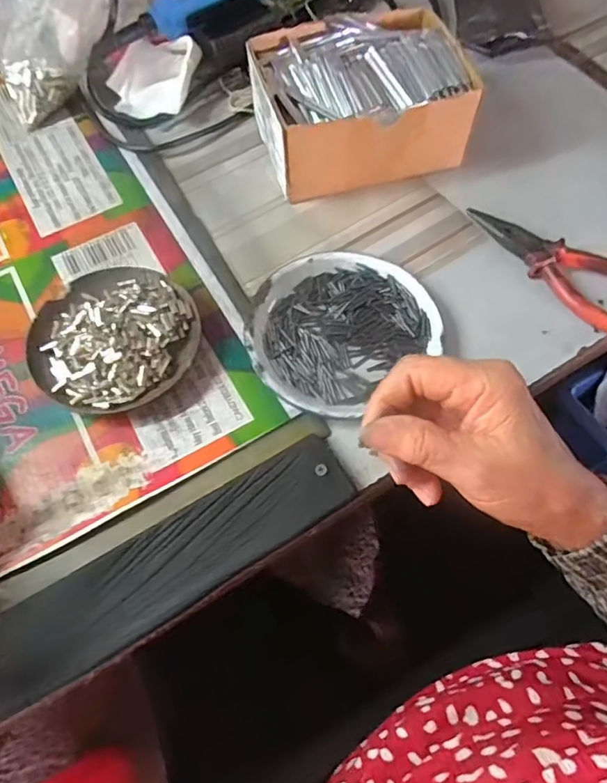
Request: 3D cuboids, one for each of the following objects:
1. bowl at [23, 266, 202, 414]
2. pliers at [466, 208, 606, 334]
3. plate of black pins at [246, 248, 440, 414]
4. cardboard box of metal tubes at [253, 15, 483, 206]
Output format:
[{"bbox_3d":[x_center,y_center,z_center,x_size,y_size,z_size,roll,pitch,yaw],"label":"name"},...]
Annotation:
[{"bbox_3d":[-0.131,-0.040,0.375,0.111,0.026,0.114,0,63,0],"label":"bowl"},{"bbox_3d":[0.186,-0.098,0.407,0.050,0.019,0.143,-41,70,-19],"label":"pliers"},{"bbox_3d":[0.024,-0.047,0.385,0.132,0.014,0.116,-39,69,-18],"label":"plate of black pins"},{"bbox_3d":[0.045,-0.238,0.451,0.165,0.070,0.130,-9,63,-5],"label":"cardboard box of metal tubes"}]

